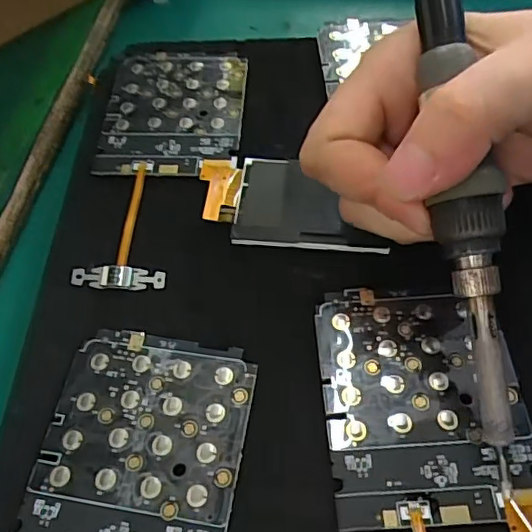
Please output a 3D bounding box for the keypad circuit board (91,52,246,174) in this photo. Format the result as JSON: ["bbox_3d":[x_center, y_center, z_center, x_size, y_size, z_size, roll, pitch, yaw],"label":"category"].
[{"bbox_3d":[-0.042,-0.072,0.254,0.062,0.004,0.074,0,58,4],"label":"keypad circuit board"}]

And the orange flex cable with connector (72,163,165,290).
[{"bbox_3d":[-0.058,-0.017,0.221,0.034,0.005,0.061,-6,57,1],"label":"orange flex cable with connector"}]

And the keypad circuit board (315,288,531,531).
[{"bbox_3d":[0.049,0.040,0.175,0.061,0.004,0.074,-4,58,2],"label":"keypad circuit board"}]

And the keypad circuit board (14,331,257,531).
[{"bbox_3d":[-0.039,0.057,0.170,0.061,0.004,0.075,7,59,9],"label":"keypad circuit board"}]

